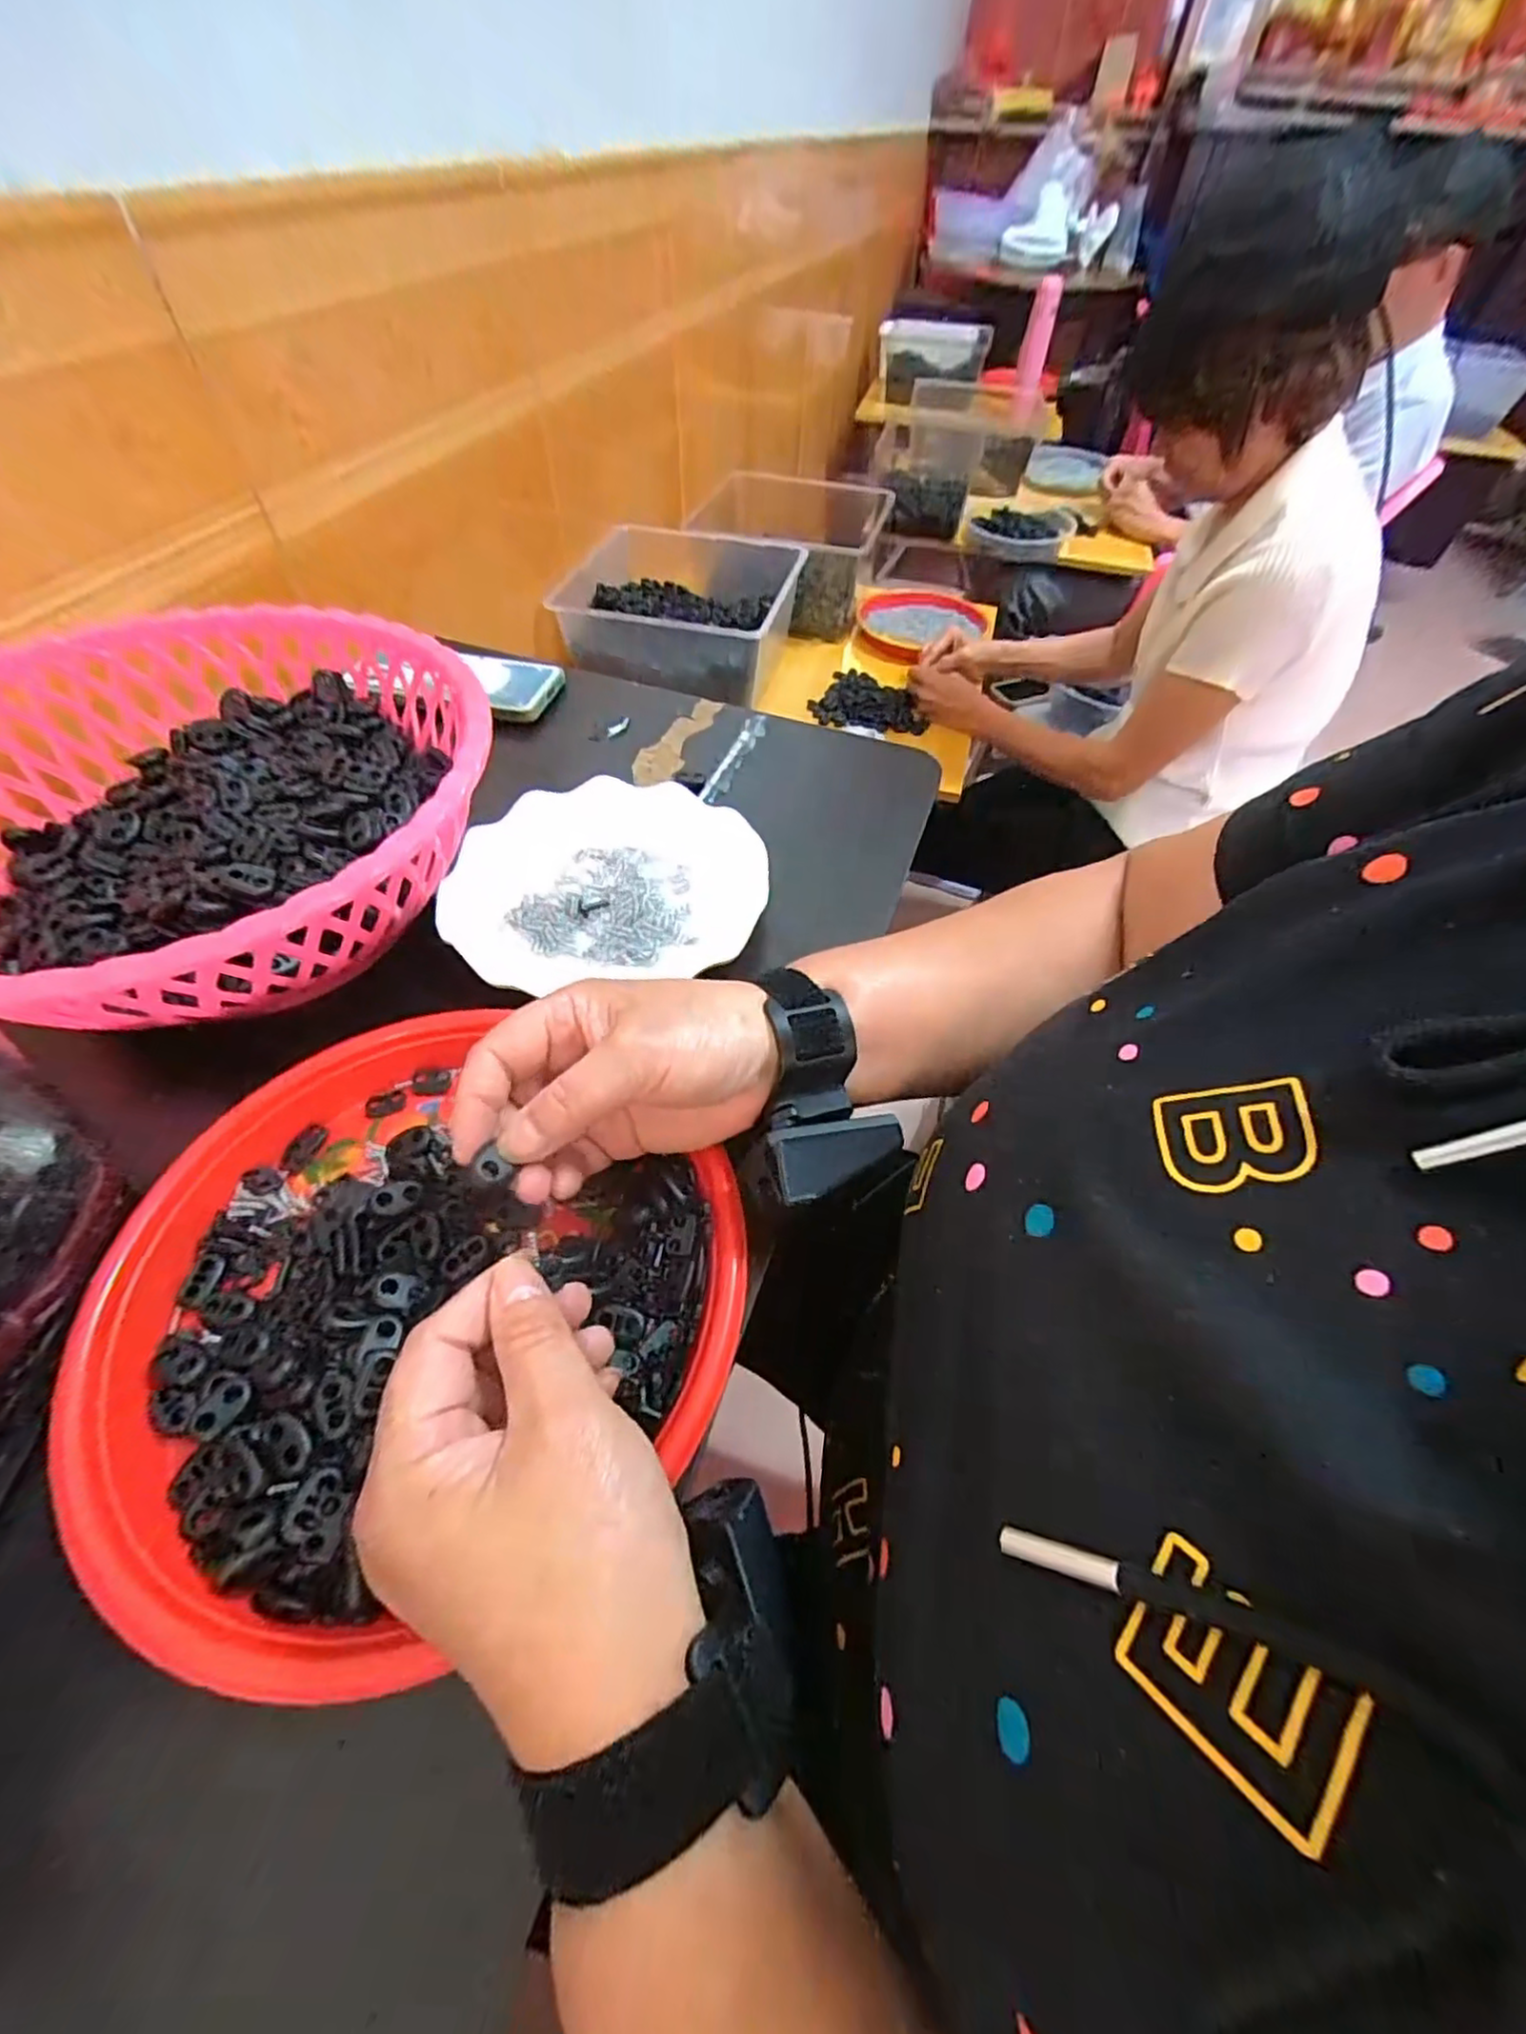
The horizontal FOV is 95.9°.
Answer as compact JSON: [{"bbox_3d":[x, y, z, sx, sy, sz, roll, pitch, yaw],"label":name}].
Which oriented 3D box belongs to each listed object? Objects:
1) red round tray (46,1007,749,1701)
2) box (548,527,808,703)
[{"bbox_3d":[-0.139,0.108,0.273,0.239,0.025,0.212,29,56,19],"label":"red round tray"},{"bbox_3d":[-0.118,-0.591,0.993,0.317,0.103,0.307,7,52,3],"label":"box"}]

